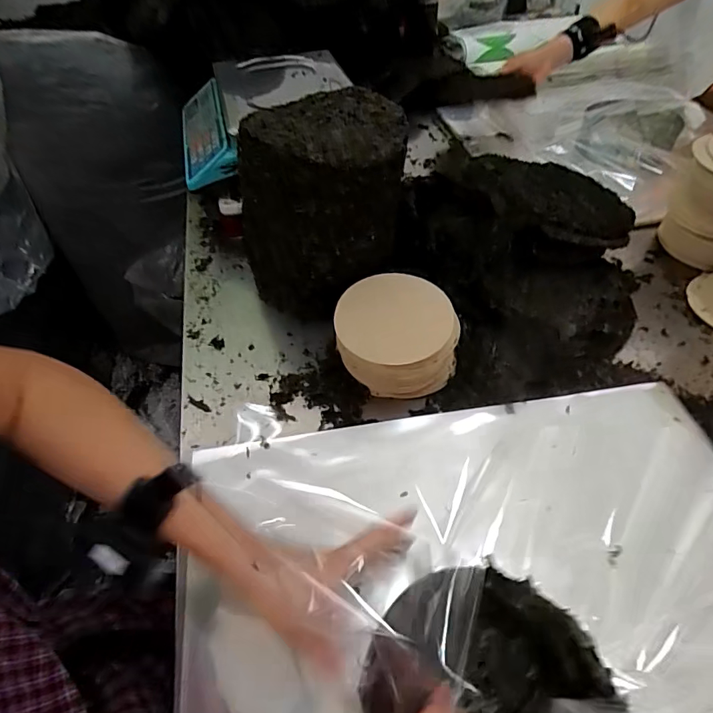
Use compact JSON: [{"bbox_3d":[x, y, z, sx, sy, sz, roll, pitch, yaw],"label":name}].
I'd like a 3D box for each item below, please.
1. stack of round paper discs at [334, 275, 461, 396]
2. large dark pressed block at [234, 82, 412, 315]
[{"bbox_3d":[0.051,-0.023,0.587,0.147,0.098,0.142,2,50,3],"label":"stack of round paper discs"},{"bbox_3d":[-0.045,-0.194,0.641,0.212,0.247,0.211,0,50,1],"label":"large dark pressed block"}]

